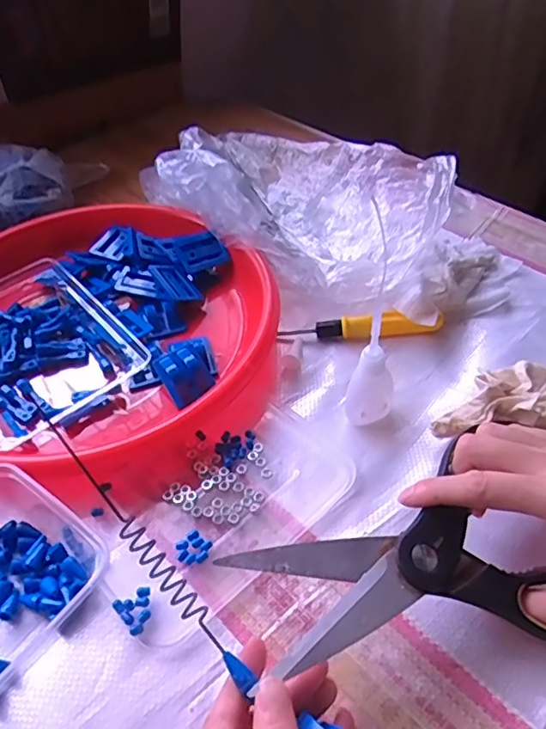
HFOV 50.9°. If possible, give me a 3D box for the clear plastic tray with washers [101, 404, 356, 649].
[{"bbox_3d":[-0.031,0.090,0.365,0.165,0.007,0.094,-35,53,-26],"label":"clear plastic tray with washers"}]

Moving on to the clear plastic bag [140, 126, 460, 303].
[{"bbox_3d":[0.021,-0.148,0.517,0.255,0.106,0.180,21,51,22],"label":"clear plastic bag"}]

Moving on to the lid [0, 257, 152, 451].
[{"bbox_3d":[-0.192,-0.015,0.451,0.120,0.036,0.179,-33,53,-25],"label":"lid"}]

